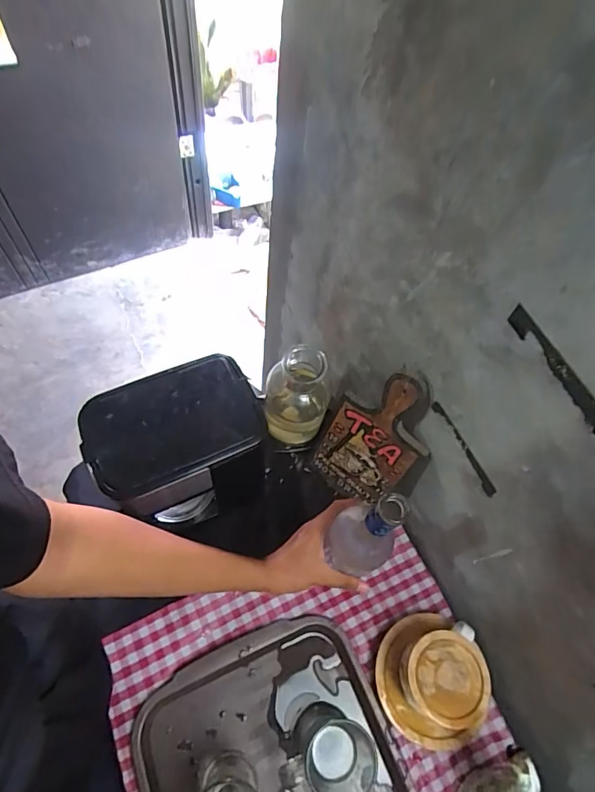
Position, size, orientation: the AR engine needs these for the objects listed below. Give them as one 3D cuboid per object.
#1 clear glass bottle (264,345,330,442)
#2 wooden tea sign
[{"bbox_3d":[-0.002,0.000,0.712,0.095,0.187,0.081,5,61,-4],"label":"clear glass bottle"},{"bbox_3d":[0.103,0.067,0.648,0.125,0.272,0.010,39,50,15],"label":"wooden tea sign"}]

